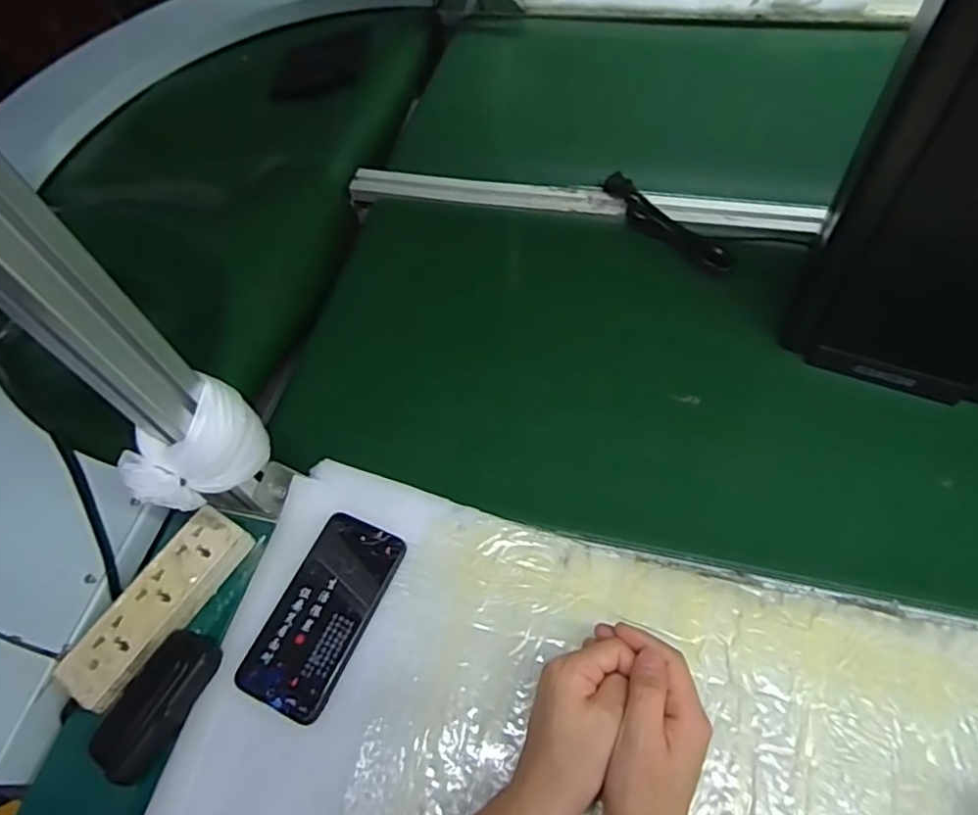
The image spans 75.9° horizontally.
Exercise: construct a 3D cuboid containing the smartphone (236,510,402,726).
[{"bbox_3d":[-0.135,0.165,0.510,0.076,0.013,0.153,19,63,17],"label":"smartphone"}]

